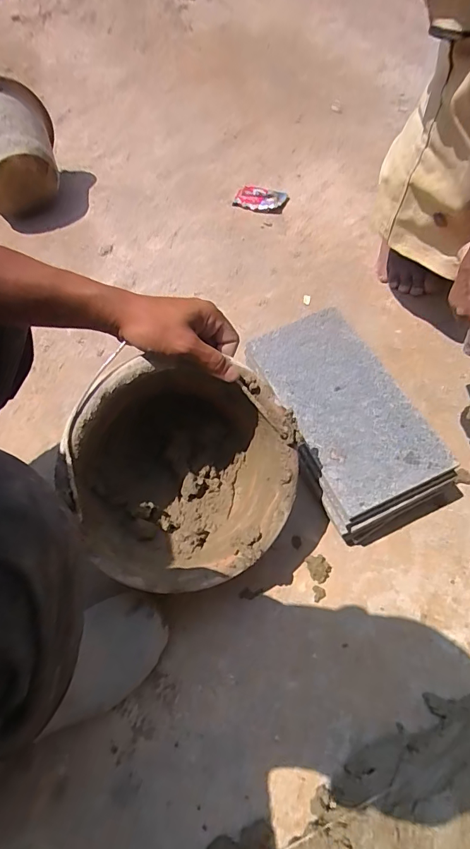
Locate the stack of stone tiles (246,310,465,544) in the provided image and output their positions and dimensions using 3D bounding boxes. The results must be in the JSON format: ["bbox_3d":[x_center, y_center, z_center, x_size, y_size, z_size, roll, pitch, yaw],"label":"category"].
[{"bbox_3d":[0.152,-0.005,0.613,0.171,0.103,0.321,-27,61,-5],"label":"stack of stone tiles"}]

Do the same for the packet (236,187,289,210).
[{"bbox_3d":[0.056,-0.515,0.965,0.117,0.025,0.047,19,69,23],"label":"packet"}]

